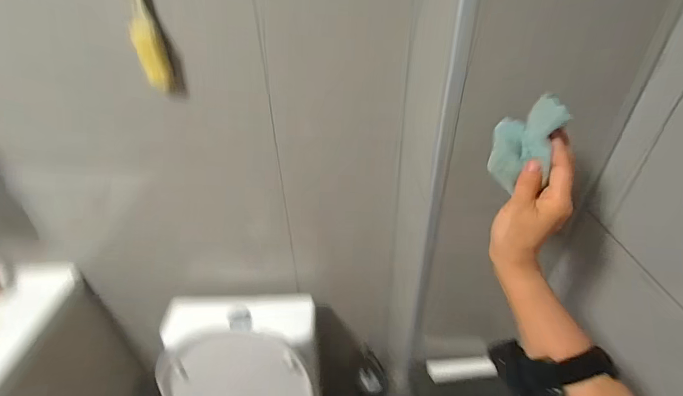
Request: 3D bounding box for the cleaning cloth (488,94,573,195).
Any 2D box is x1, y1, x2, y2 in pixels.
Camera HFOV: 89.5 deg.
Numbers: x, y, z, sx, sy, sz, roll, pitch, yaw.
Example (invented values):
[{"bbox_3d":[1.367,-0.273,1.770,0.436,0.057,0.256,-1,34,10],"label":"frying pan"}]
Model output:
[{"bbox_3d":[0.194,-0.063,0.372,0.036,0.091,0.079,-15,38,-21],"label":"cleaning cloth"}]

